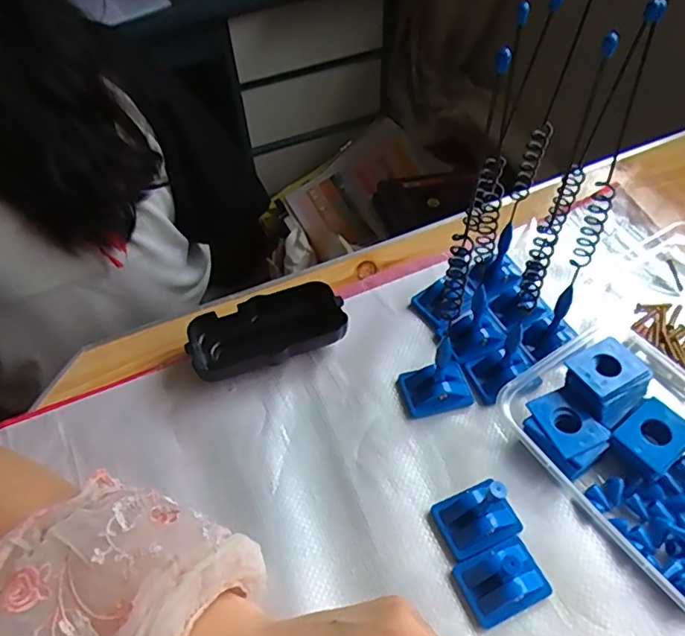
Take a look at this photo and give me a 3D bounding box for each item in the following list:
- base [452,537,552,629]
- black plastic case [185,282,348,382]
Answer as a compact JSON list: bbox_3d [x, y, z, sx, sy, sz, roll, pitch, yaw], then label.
[{"bbox_3d":[0.088,0.141,0.303,0.044,0.020,0.033,-19,53,-12],"label":"base"},{"bbox_3d":[-0.054,0.011,0.403,0.107,0.026,0.056,-18,53,-12],"label":"black plastic case"}]

